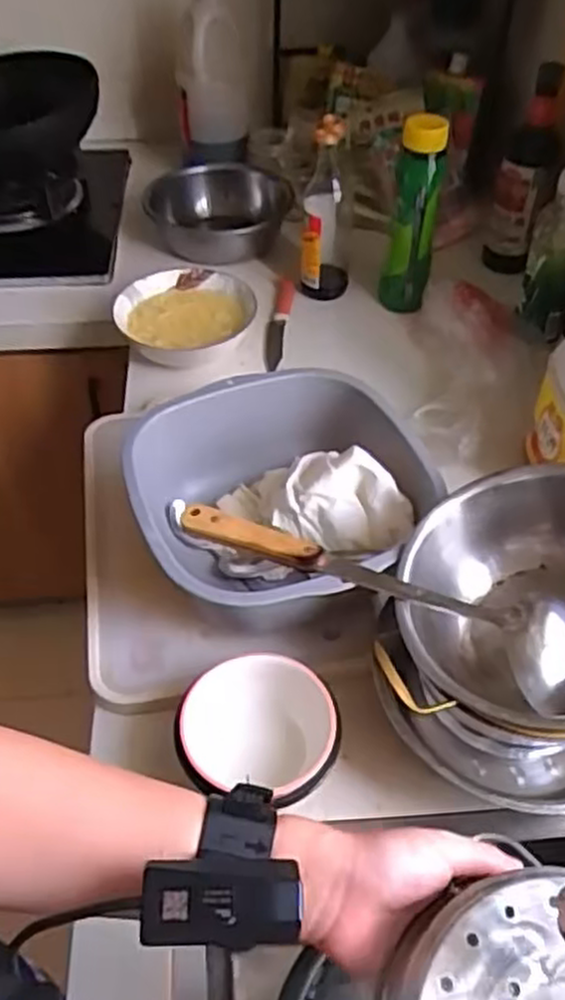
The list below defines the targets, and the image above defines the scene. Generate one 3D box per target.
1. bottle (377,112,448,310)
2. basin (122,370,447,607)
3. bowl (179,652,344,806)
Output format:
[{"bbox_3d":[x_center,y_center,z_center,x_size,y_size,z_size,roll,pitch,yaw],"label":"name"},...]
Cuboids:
[{"bbox_3d":[0.169,-0.370,1.005,0.058,0.239,0.077,6,48,5],"label":"bottle"},{"bbox_3d":[-0.010,0.007,0.711,0.244,0.105,0.258,-7,48,-7],"label":"basin"},{"bbox_3d":[-0.016,0.177,0.600,0.121,0.055,0.100,16,50,13],"label":"bowl"}]

